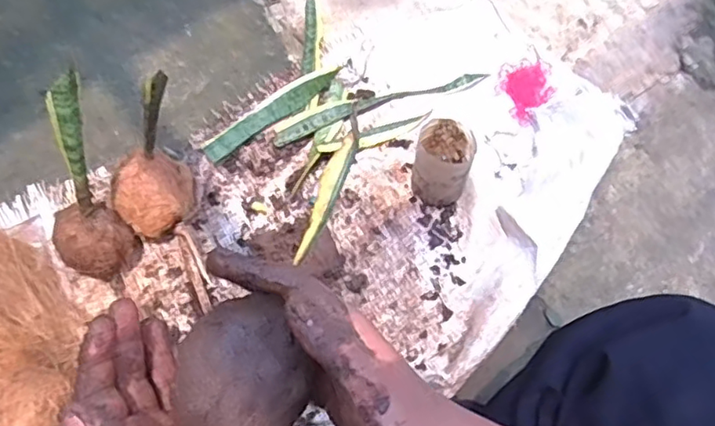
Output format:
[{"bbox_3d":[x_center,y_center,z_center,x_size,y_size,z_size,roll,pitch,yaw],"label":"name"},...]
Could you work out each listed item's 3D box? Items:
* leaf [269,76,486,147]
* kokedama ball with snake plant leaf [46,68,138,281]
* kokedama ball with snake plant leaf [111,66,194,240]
[{"bbox_3d":[0.027,-0.150,0.812,0.288,0.022,0.038,-17,66,-8],"label":"leaf"},{"bbox_3d":[-0.290,-0.033,0.626,0.074,0.243,0.068,3,42,-2],"label":"kokedama ball with snake plant leaf"},{"bbox_3d":[-0.229,-0.077,0.685,0.087,0.196,0.093,14,35,6],"label":"kokedama ball with snake plant leaf"}]

